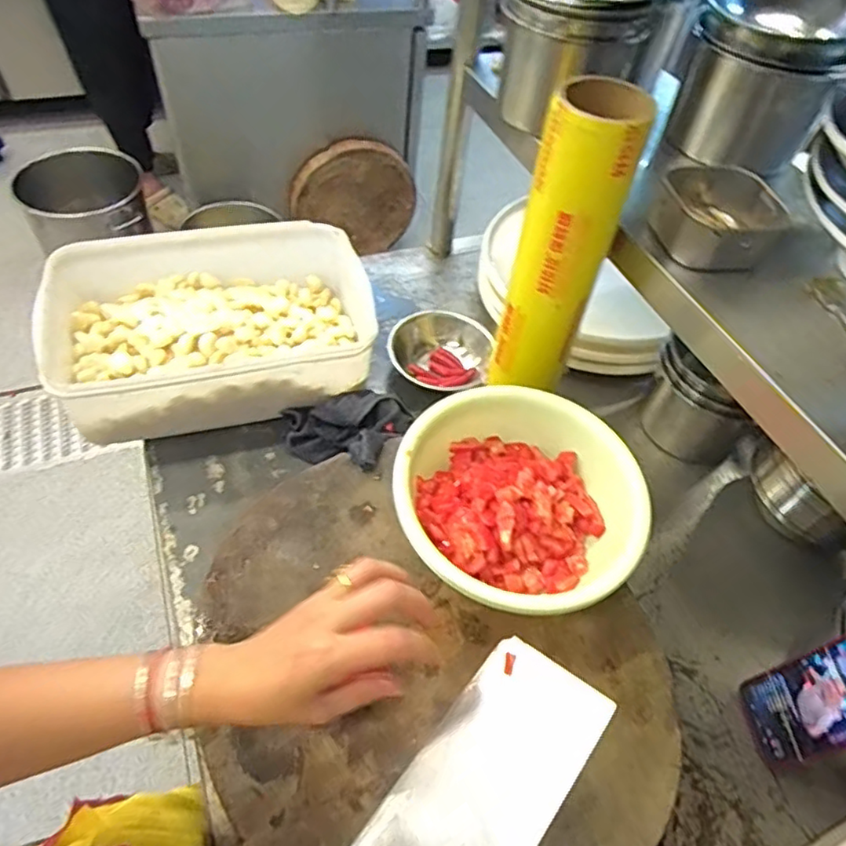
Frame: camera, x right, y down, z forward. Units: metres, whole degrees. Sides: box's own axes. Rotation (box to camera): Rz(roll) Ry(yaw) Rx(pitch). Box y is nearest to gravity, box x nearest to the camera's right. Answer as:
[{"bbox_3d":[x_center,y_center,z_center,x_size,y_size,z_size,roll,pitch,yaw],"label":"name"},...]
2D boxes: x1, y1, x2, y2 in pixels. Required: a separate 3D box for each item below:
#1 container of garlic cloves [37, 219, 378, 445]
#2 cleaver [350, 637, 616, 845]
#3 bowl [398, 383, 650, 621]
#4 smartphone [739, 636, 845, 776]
[{"bbox_3d":[-0.262,-0.127,0.791,0.378,0.110,0.250,-10,54,-14],"label":"container of garlic cloves"},{"bbox_3d":[-0.008,0.281,0.355,0.097,0.026,0.319,19,63,42],"label":"cleaver"},{"bbox_3d":[0.089,0.074,0.588,0.217,0.072,0.213,3,52,-4],"label":"bowl"},{"bbox_3d":[0.352,0.252,0.547,0.012,0.161,0.081,7,49,-15],"label":"smartphone"}]

